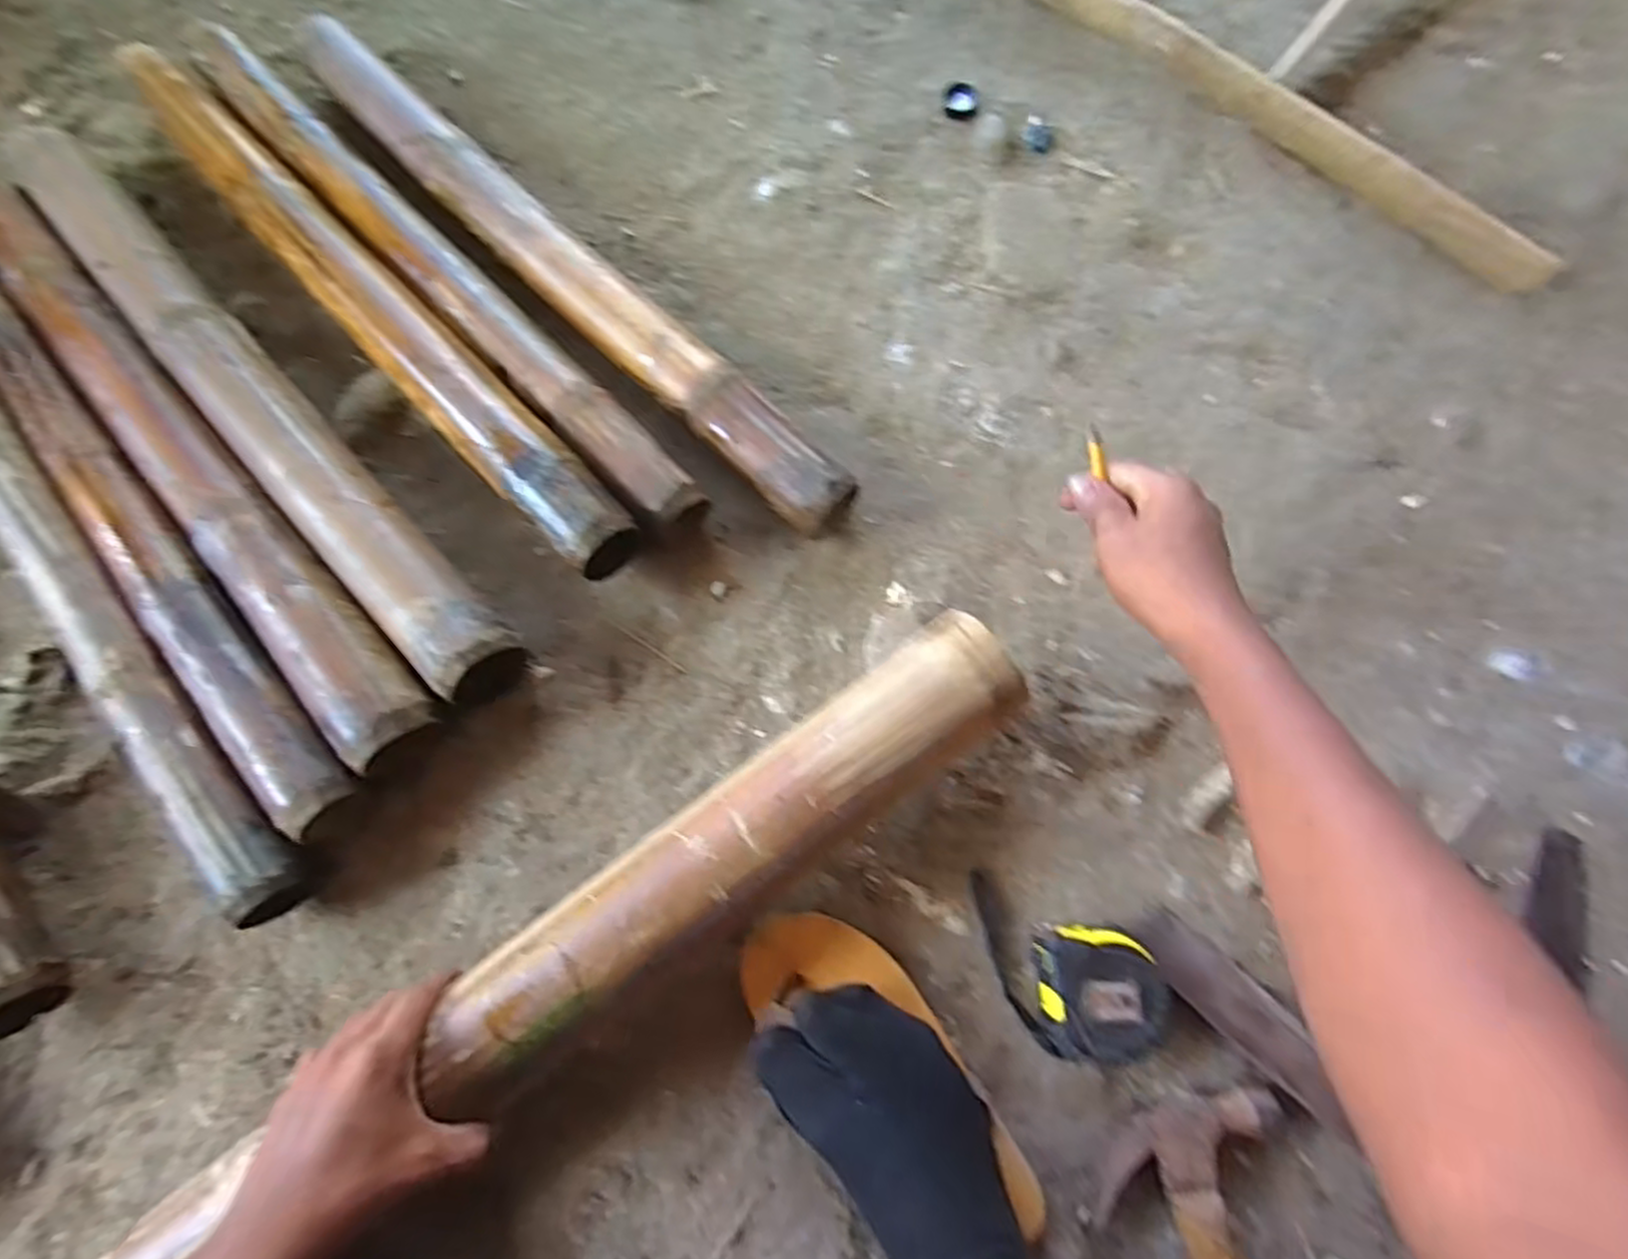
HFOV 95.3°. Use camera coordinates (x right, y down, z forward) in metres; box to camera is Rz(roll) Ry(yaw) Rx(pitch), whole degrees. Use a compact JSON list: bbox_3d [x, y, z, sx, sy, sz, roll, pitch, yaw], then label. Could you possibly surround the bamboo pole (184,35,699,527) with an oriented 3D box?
[{"bbox_3d":[-0.315,-0.296,0.619,0.053,0.063,0.636,-44,81,-8],"label":"bamboo pole"}]

